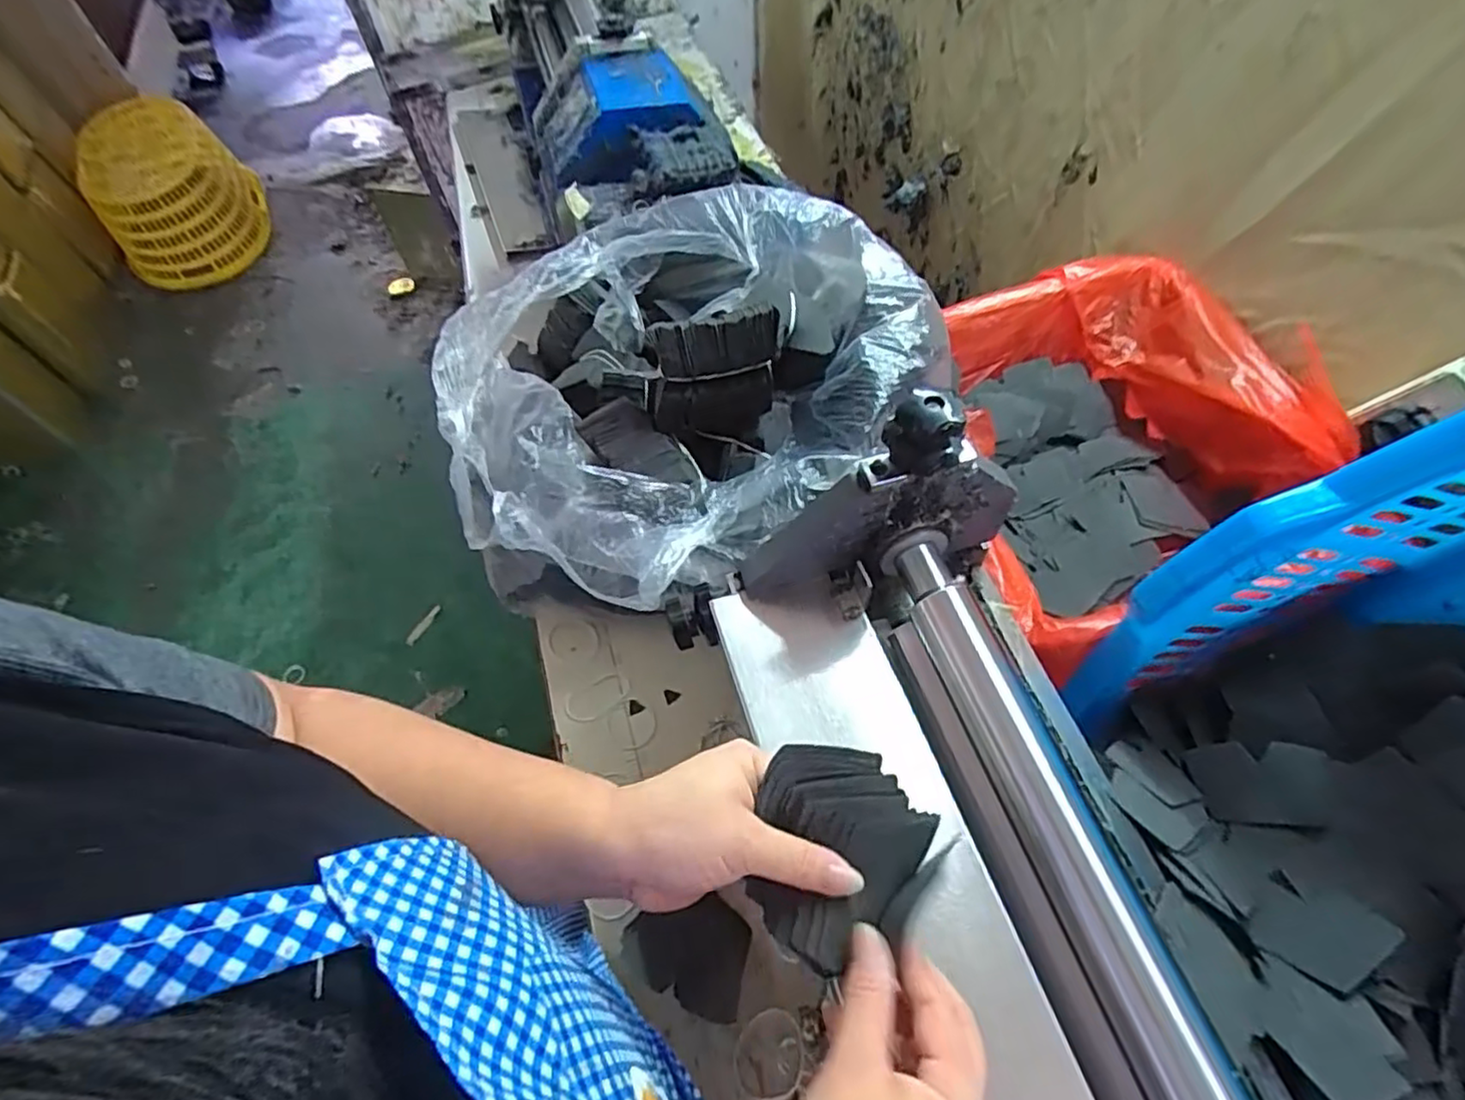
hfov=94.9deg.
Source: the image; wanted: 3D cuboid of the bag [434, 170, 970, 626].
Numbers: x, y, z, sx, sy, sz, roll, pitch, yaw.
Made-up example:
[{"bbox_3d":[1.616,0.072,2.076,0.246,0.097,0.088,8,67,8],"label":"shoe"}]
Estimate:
[{"bbox_3d":[-0.078,-0.152,0.615,0.413,0.191,0.402,33,66,21],"label":"bag"}]

